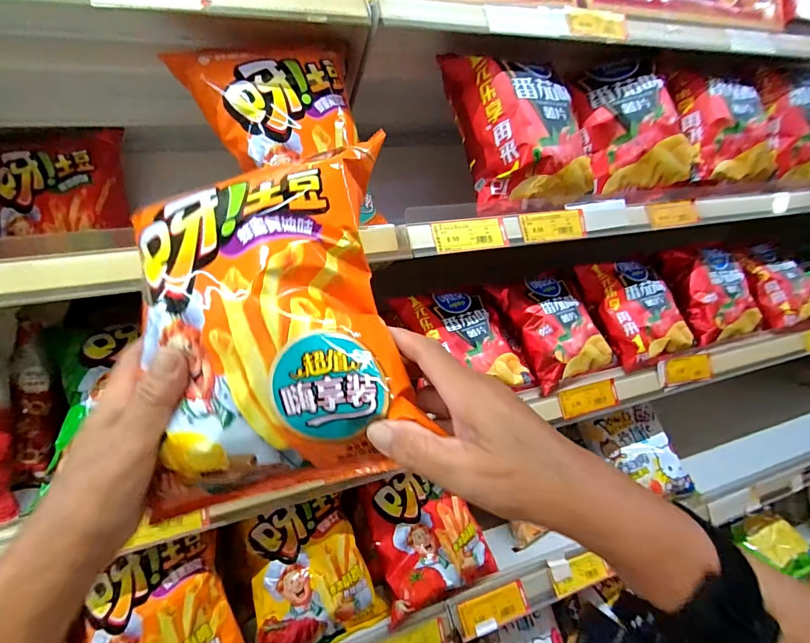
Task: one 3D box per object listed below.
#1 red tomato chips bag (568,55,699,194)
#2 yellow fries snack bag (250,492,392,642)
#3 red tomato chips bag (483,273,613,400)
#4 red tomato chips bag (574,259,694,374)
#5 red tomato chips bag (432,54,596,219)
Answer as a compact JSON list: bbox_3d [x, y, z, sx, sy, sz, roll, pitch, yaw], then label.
[{"bbox_3d":[0.342,-0.298,0.611,0.153,0.207,0.070,-17,-4,13],"label":"red tomato chips bag"},{"bbox_3d":[-0.117,0.319,0.507,0.157,0.156,0.069,-11,8,-25],"label":"yellow fries snack bag"},{"bbox_3d":[0.222,0.014,0.614,0.126,0.161,0.058,-16,-21,-18],"label":"red tomato chips bag"},{"bbox_3d":[0.374,-0.023,0.654,0.131,0.181,0.055,-17,-20,-6],"label":"red tomato chips bag"},{"bbox_3d":[0.153,-0.252,0.535,0.176,0.198,0.078,-6,7,12],"label":"red tomato chips bag"}]

